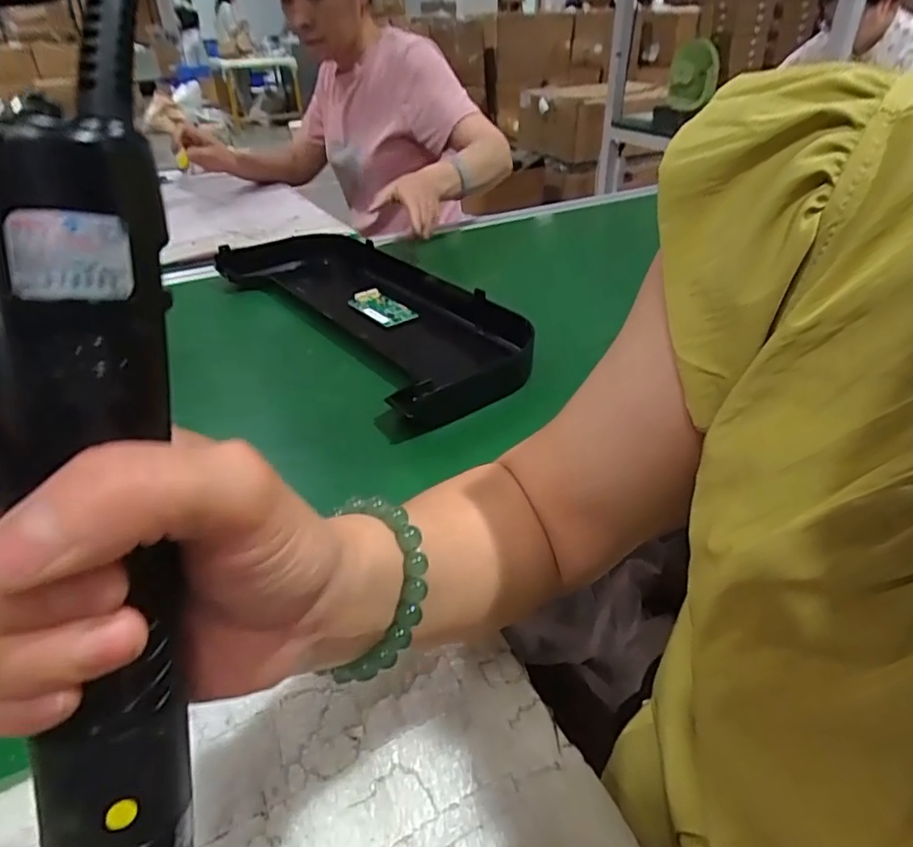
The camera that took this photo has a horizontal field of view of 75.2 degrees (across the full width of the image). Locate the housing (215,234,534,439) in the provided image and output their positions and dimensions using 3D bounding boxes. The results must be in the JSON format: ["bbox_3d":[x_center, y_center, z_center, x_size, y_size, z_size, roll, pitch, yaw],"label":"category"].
[{"bbox_3d":[-0.107,-0.142,0.714,0.183,0.073,0.485,-24,41,-29],"label":"housing"}]

